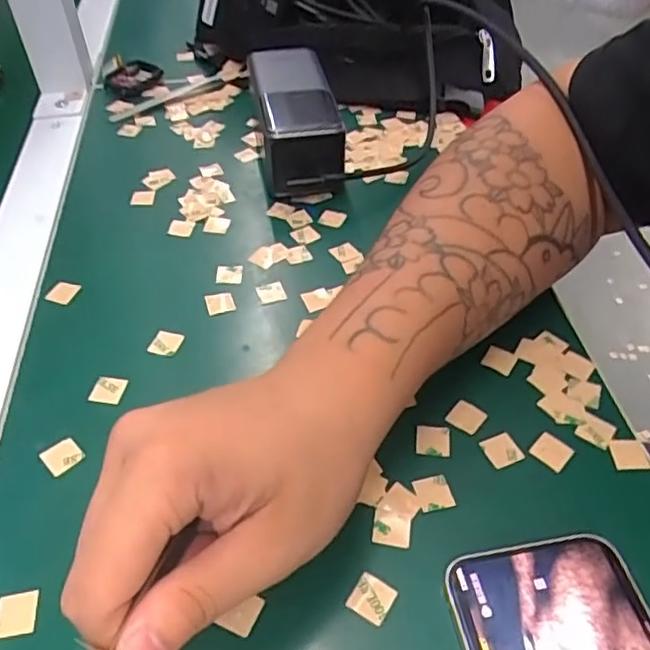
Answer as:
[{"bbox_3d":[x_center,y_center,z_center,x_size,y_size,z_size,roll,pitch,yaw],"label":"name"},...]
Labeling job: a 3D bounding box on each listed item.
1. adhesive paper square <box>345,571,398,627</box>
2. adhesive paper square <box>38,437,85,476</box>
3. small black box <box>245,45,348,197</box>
[{"bbox_3d":[0.018,0.106,0.241,0.015,0.004,0.015,26,56,21],"label":"adhesive paper square"},{"bbox_3d":[-0.121,0.059,0.286,0.016,0.004,0.016,35,56,30],"label":"adhesive paper square"},{"bbox_3d":[-0.021,-0.147,0.448,0.053,0.052,0.141,-8,46,-7],"label":"small black box"}]

